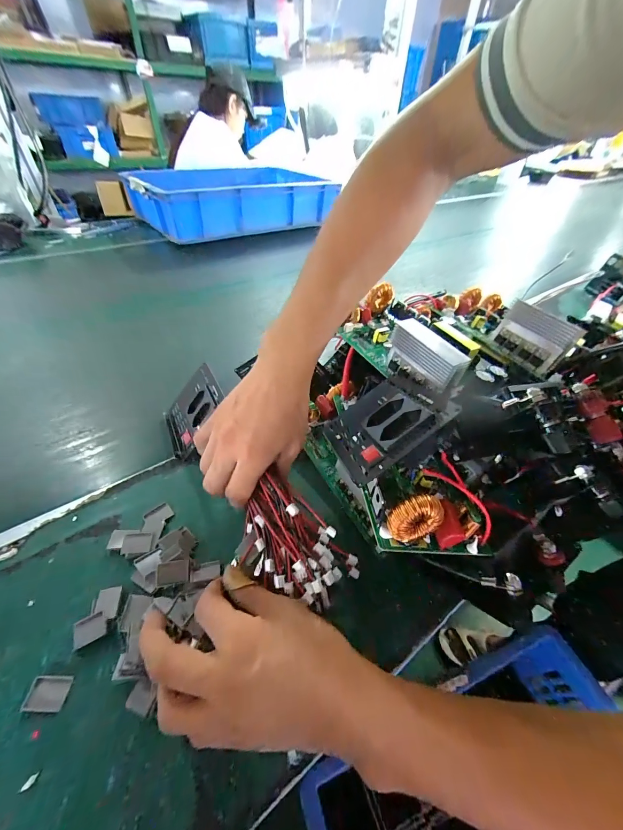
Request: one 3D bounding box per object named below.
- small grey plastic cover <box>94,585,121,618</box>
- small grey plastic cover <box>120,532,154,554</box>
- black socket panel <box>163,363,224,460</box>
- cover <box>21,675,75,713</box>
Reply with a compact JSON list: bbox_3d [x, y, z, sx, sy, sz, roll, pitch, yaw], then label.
[{"bbox_3d":[-0.164,0.151,0.253,0.016,0.004,0.024,-8,46,-12],"label":"small grey plastic cover"},{"bbox_3d":[-0.158,0.117,0.285,0.025,0.007,0.017,0,45,-4],"label":"small grey plastic cover"},{"bbox_3d":[-0.145,-0.007,0.382,0.092,0.007,0.088,-48,51,12],"label":"black socket panel"},{"bbox_3d":[-0.183,0.194,0.219,0.024,0.006,0.018,2,45,-2],"label":"cover"}]

